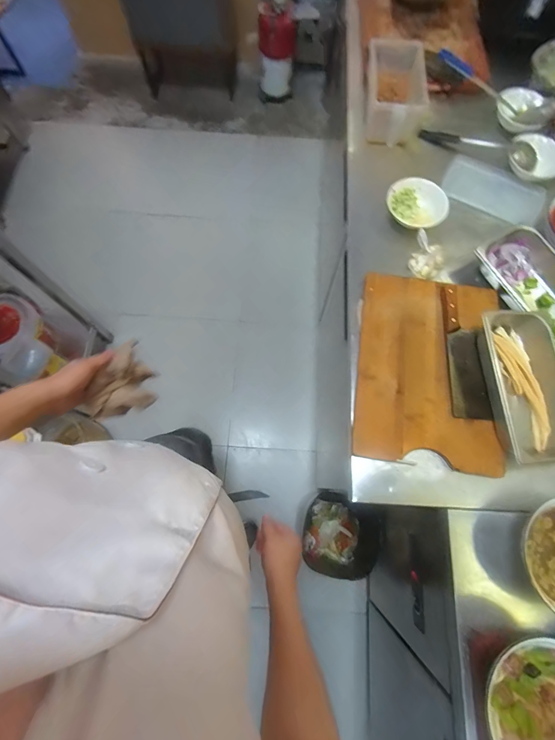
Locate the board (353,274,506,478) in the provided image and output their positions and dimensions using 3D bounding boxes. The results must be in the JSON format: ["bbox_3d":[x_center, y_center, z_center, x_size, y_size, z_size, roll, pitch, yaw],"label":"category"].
[{"bbox_3d":[0.334,-0.009,0.778,0.306,0.021,0.424,6,74,2],"label":"board"}]

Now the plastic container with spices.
[{"bbox_3d":[0.337,-0.810,1.014,0.164,0.106,0.308,1,74,0],"label":"plastic container with spices"}]

